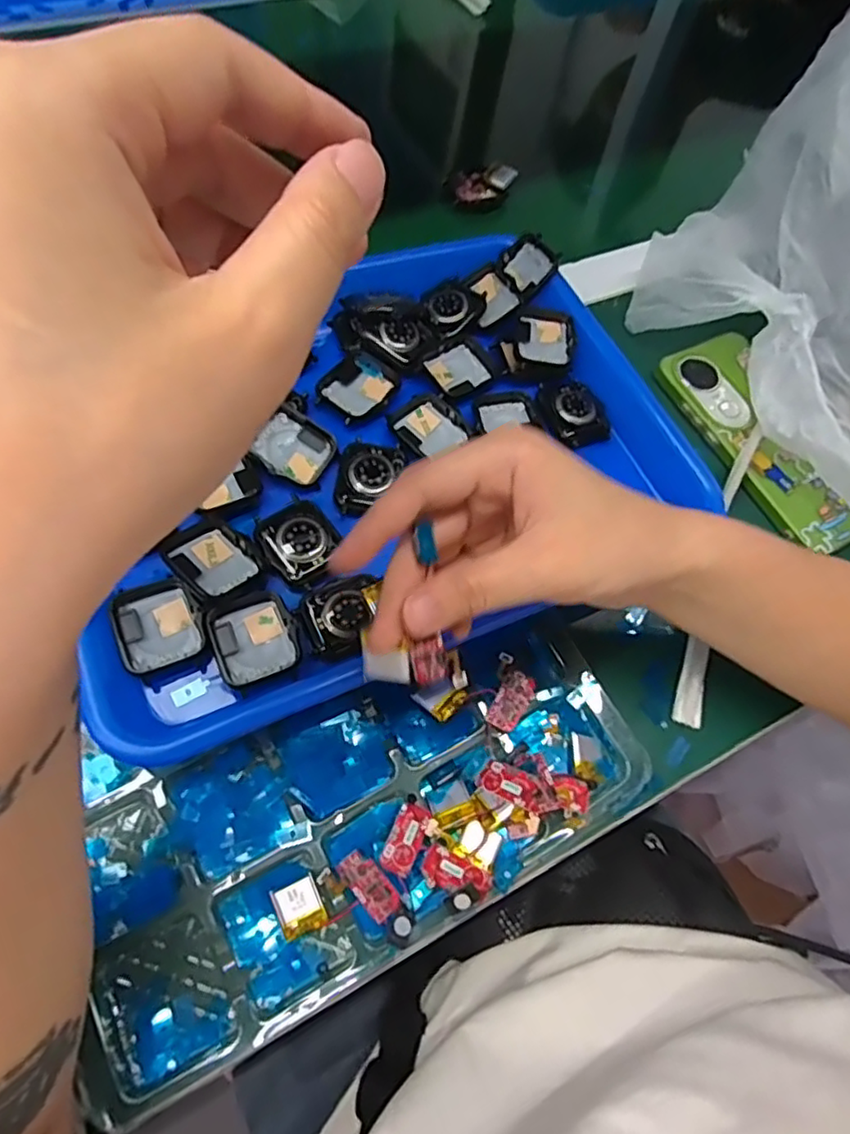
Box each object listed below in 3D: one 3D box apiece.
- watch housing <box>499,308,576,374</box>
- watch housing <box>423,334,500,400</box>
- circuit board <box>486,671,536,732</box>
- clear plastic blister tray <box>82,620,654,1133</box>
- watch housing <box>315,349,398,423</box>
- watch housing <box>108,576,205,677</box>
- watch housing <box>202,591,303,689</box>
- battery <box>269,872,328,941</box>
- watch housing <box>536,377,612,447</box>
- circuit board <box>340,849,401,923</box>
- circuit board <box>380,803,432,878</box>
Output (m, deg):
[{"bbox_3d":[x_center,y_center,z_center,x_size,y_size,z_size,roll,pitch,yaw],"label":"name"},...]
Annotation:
[{"bbox_3d":[0.070,-0.139,0.392,0.043,0.006,0.047,9,67,1],"label":"watch housing"},{"bbox_3d":[0.021,-0.119,0.381,0.042,0.011,0.034,-29,71,-19],"label":"watch housing"},{"bbox_3d":[0.042,0.064,0.307,0.015,0.004,0.029,35,65,10],"label":"circuit board"},{"bbox_3d":[-0.022,0.110,0.286,0.246,0.026,0.107,-23,69,-17],"label":"clear plastic blister tray"},{"bbox_3d":[-0.038,-0.102,0.365,0.038,0.009,0.044,31,64,8],"label":"watch housing"},{"bbox_3d":[-0.122,0.026,0.292,0.035,0.013,0.042,-20,68,-16],"label":"watch housing"},{"bbox_3d":[-0.078,0.033,0.294,0.037,0.011,0.038,-21,68,-16],"label":"watch housing"},{"bbox_3d":[-0.052,0.142,0.266,0.018,0.004,0.021,-20,68,-16],"label":"battery"},{"bbox_3d":[0.088,-0.094,0.380,0.038,0.009,0.047,-18,68,-15],"label":"watch housing"},{"bbox_3d":[-0.024,0.136,0.273,0.014,0.004,0.030,-37,74,-22],"label":"circuit board"},{"bbox_3d":[-0.008,0.118,0.277,0.015,0.008,0.028,23,64,5],"label":"circuit board"}]

